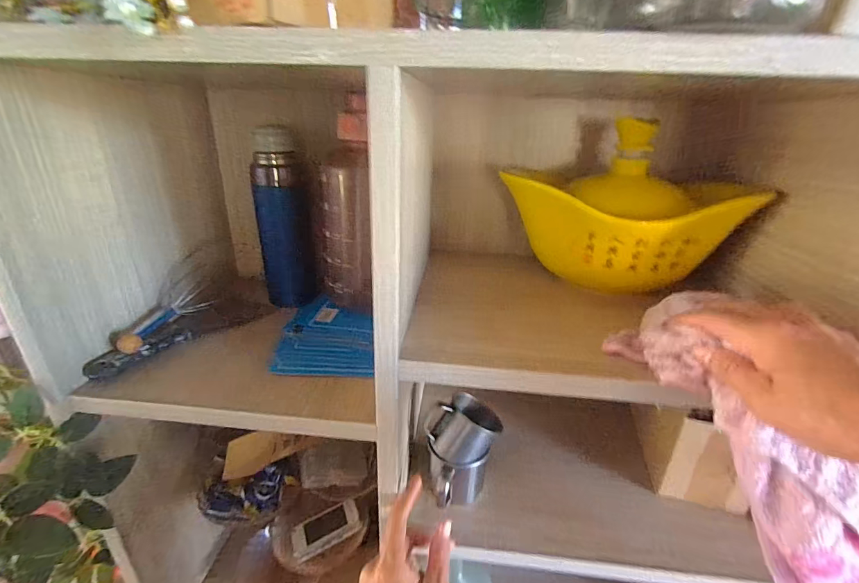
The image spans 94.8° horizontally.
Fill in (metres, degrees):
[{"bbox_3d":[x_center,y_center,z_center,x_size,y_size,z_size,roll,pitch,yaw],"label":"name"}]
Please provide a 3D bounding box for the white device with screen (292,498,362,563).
[{"bbox_3d":[-0.148,0.345,0.572,0.094,0.011,0.045,-20,53,-21],"label":"white device with screen"}]

